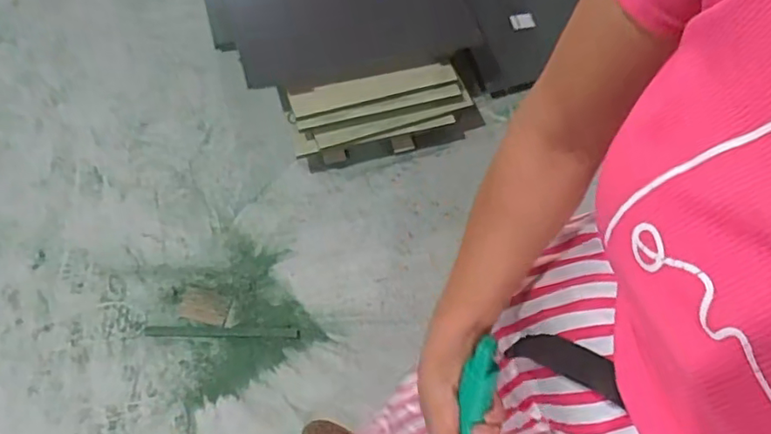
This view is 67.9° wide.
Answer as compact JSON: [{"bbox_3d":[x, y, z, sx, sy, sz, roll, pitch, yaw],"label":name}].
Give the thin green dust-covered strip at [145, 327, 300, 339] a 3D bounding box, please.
[{"bbox_3d":[-0.333,0.235,1.168,0.305,0.005,0.023,1,67,-3],"label":"thin green dust-covered strip"}]

